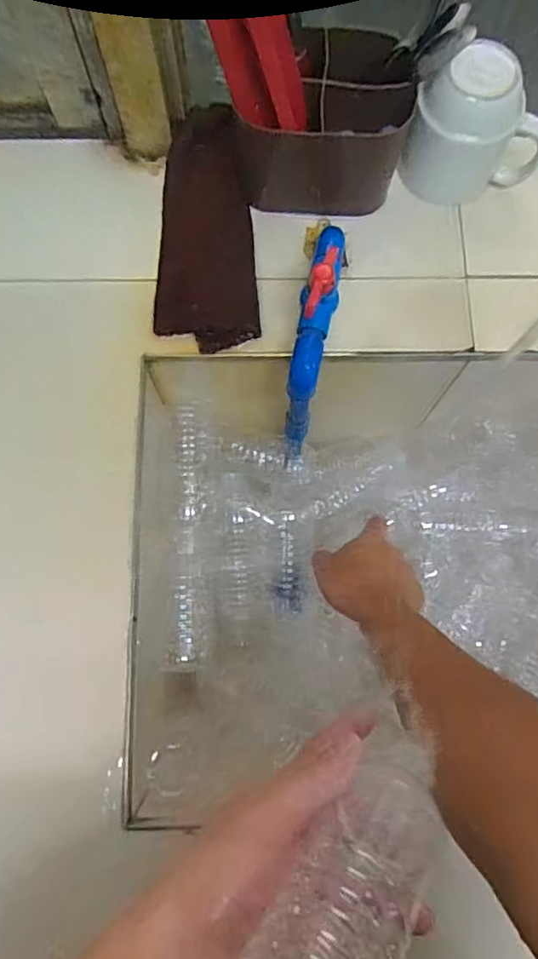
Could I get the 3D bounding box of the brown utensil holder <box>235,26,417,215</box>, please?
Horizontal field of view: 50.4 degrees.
[{"bbox_3d":[0.051,-0.313,0.514,0.155,0.114,0.082,-5,77,-2],"label":"brown utensil holder"}]

